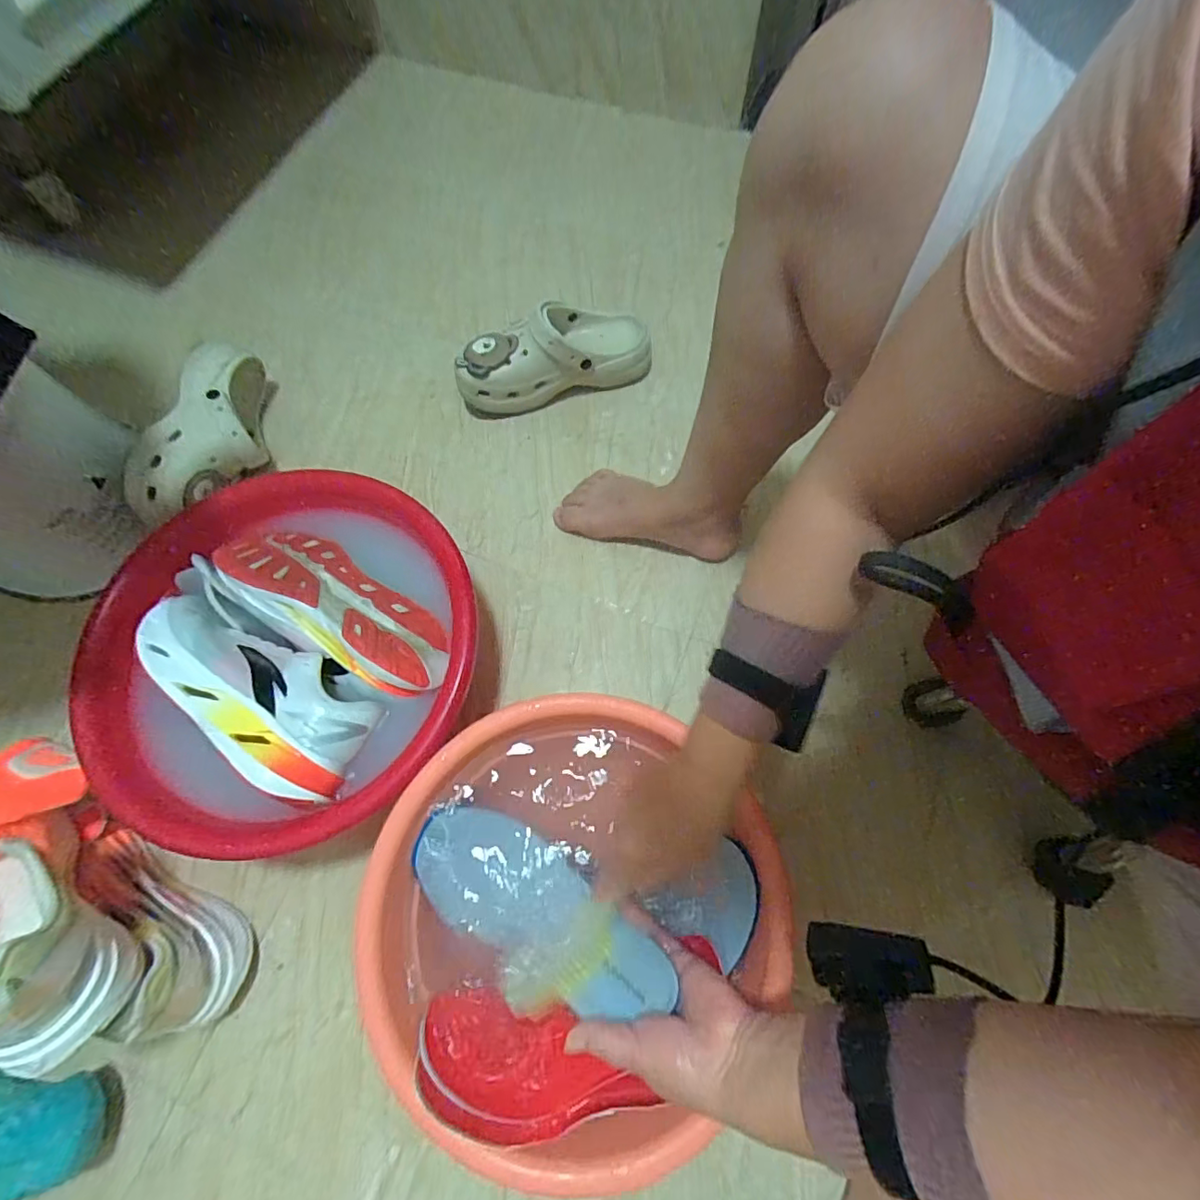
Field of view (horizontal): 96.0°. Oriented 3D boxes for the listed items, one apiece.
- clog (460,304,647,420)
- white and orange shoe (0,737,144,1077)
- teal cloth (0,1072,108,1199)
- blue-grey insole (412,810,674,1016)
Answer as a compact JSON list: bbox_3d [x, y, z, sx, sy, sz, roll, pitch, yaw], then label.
[{"bbox_3d":[-0.065,-0.331,0.727,0.253,0.102,0.094,-18,69,-5],"label":"clog"},{"bbox_3d":[-0.483,0.233,0.438,0.122,0.125,0.284,-44,62,-14],"label":"white and orange shoe"},{"bbox_3d":[-0.513,0.464,0.470,0.156,0.055,0.083,1,68,2],"label":"teal cloth"},{"bbox_3d":[-0.052,0.257,0.451,0.233,0.034,0.091,23,71,22],"label":"blue-grey insole"}]

